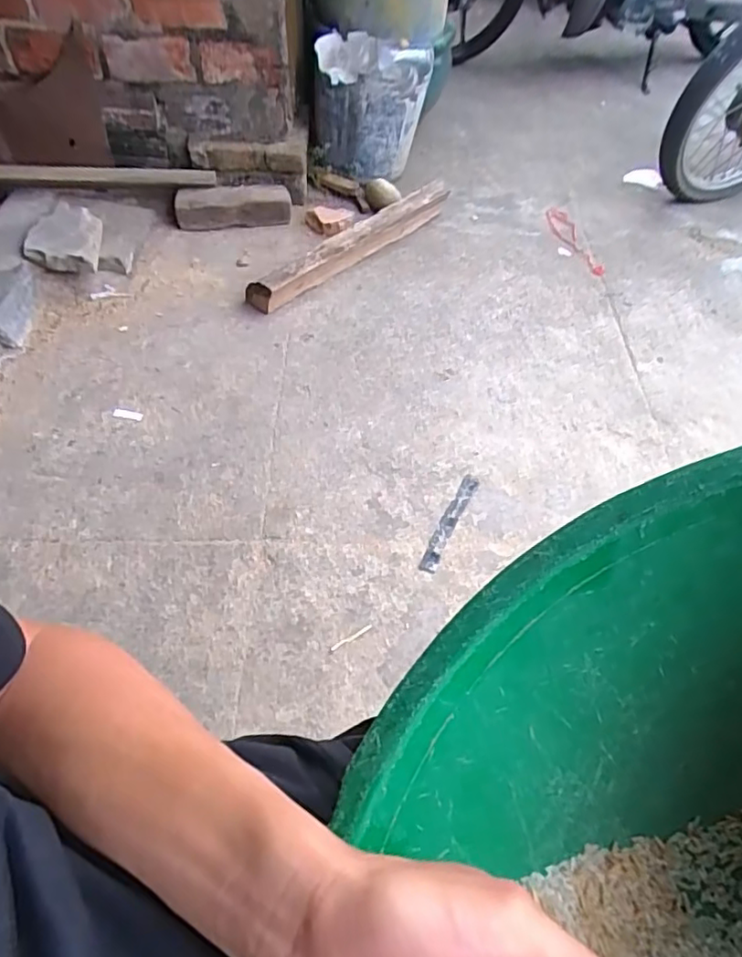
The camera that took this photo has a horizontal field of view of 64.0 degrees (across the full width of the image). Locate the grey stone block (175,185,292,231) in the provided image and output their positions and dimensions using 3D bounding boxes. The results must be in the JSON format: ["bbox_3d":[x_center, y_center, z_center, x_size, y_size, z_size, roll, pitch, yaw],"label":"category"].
[{"bbox_3d":[-0.356,-0.703,1.541,0.287,0.108,0.069,-3,53,-5],"label":"grey stone block"}]

